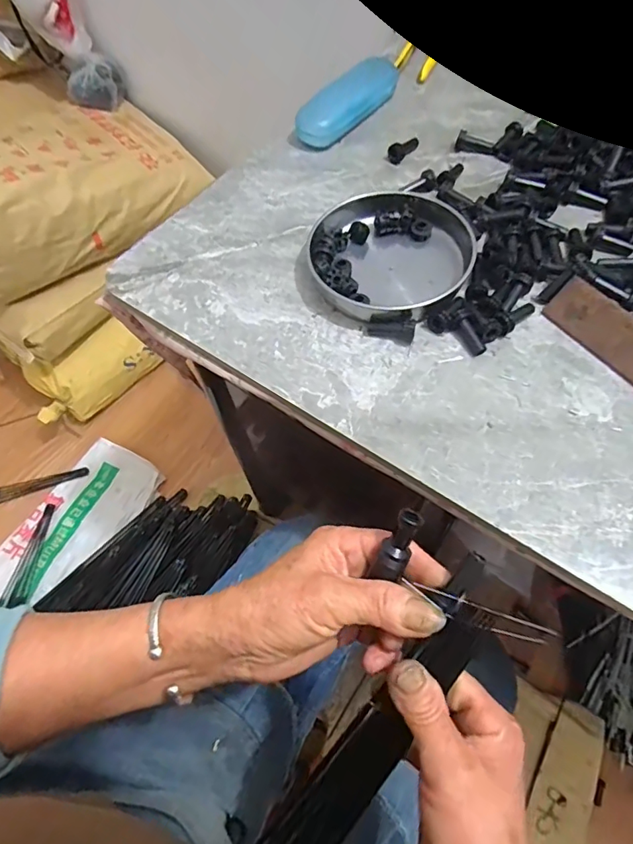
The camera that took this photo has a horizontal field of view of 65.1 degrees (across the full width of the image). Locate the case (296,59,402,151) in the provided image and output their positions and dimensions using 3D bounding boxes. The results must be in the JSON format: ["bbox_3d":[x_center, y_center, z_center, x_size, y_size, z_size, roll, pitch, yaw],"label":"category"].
[{"bbox_3d":[0.039,-0.365,0.552,0.048,0.047,0.152,28,65,19],"label":"case"}]

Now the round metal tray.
[{"bbox_3d":[0.066,-0.151,0.437,0.140,0.025,0.148,-2,59,3],"label":"round metal tray"}]

